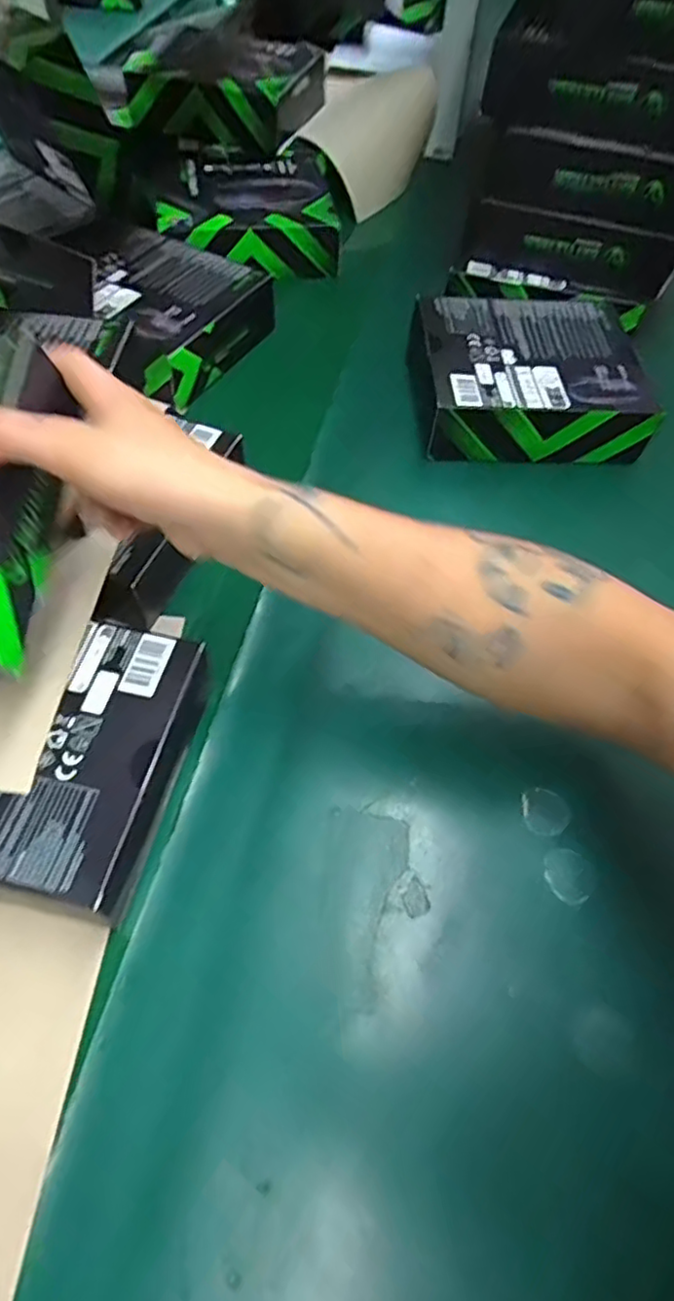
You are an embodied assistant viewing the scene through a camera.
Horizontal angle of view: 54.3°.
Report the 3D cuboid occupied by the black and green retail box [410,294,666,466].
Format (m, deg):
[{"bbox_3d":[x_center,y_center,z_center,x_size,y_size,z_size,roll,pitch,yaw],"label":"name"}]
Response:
[{"bbox_3d":[0.165,-0.242,0.581,0.201,0.059,0.174,0,58,-4],"label":"black and green retail box"}]

